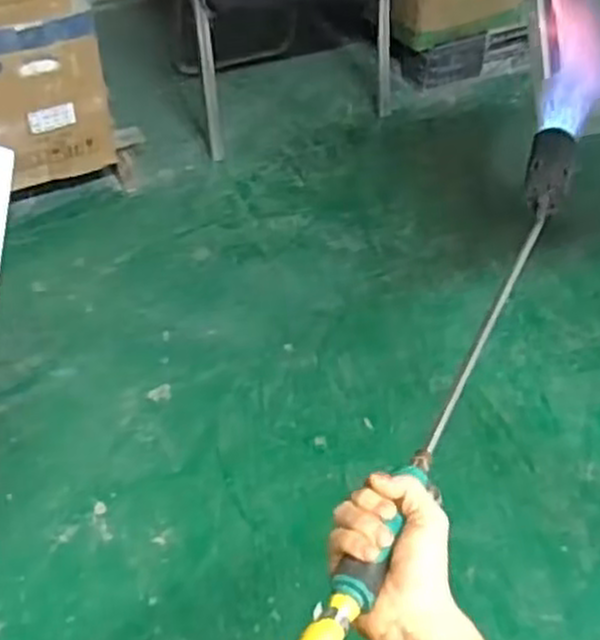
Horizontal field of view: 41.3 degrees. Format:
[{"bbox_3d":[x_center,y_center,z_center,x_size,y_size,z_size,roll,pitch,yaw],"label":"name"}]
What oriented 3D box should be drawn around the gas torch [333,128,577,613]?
[{"bbox_3d":[0.172,-0.018,0.739,0.047,0.063,0.660,20,44,17],"label":"gas torch"}]

